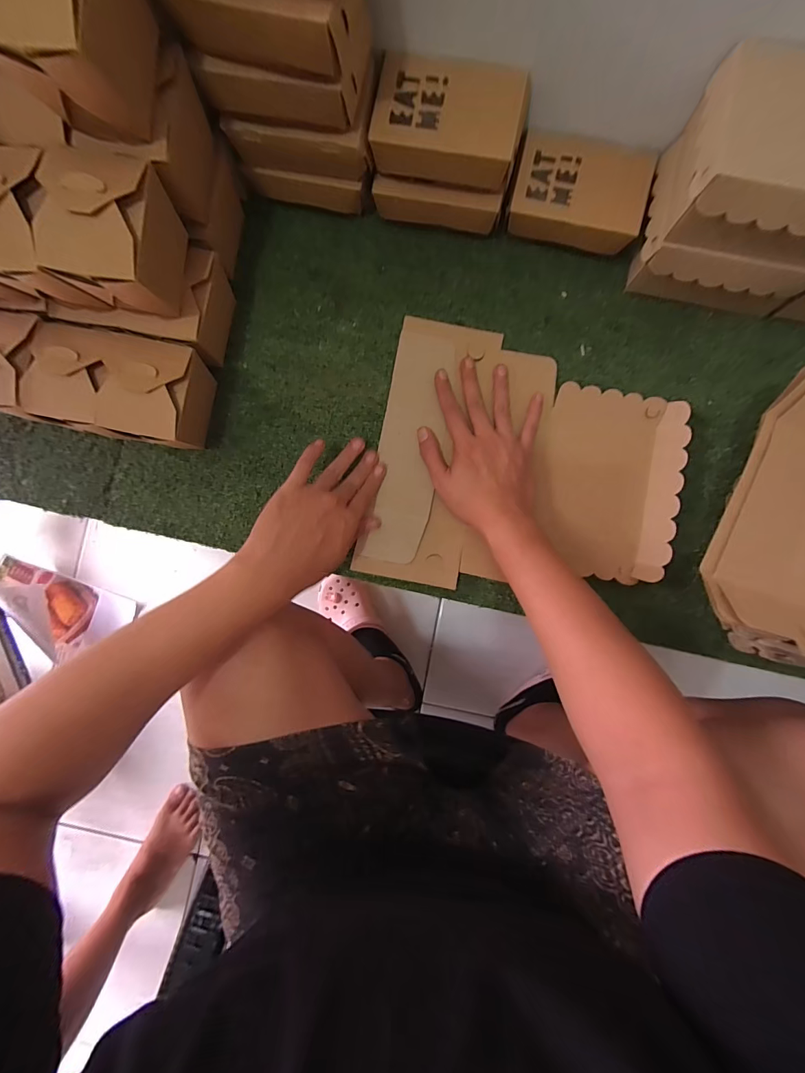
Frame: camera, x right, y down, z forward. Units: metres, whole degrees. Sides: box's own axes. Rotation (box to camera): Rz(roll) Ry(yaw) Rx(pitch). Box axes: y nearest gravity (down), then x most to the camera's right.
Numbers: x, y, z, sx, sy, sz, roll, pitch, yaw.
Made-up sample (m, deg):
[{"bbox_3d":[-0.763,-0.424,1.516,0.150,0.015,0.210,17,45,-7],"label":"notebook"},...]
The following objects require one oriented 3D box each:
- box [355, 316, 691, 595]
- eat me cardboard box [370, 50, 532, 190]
[{"bbox_3d":[0.140,-0.081,0.482,0.336,0.028,0.302,11,84,2],"label":"box"},{"bbox_3d":[0.048,-0.419,0.430,0.149,0.056,0.096,9,86,2],"label":"eat me cardboard box"}]

